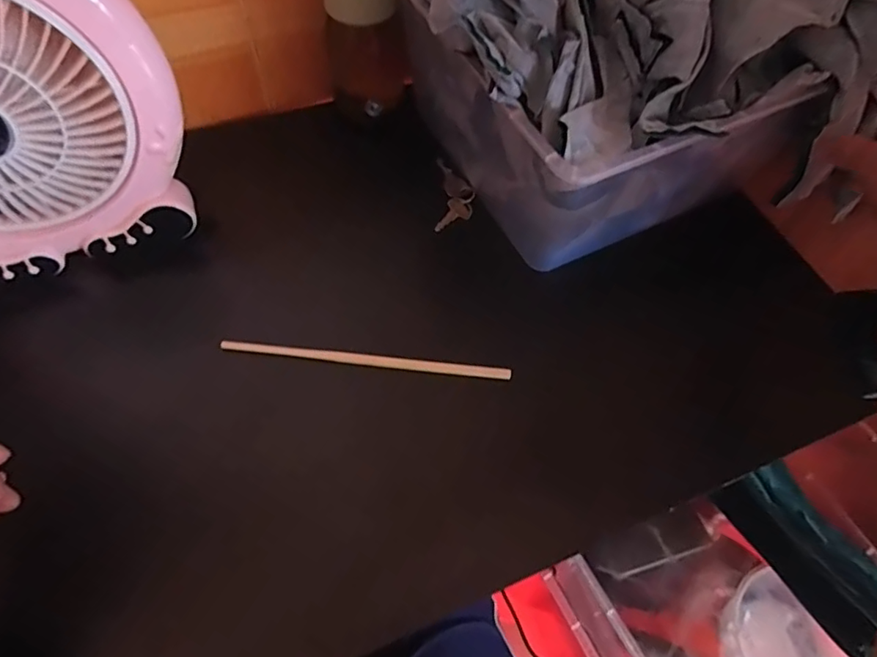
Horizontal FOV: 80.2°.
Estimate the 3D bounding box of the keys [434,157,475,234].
[{"bbox_3d":[0.016,-0.131,0.503,0.035,0.012,0.089,4,61,-1],"label":"keys"}]

